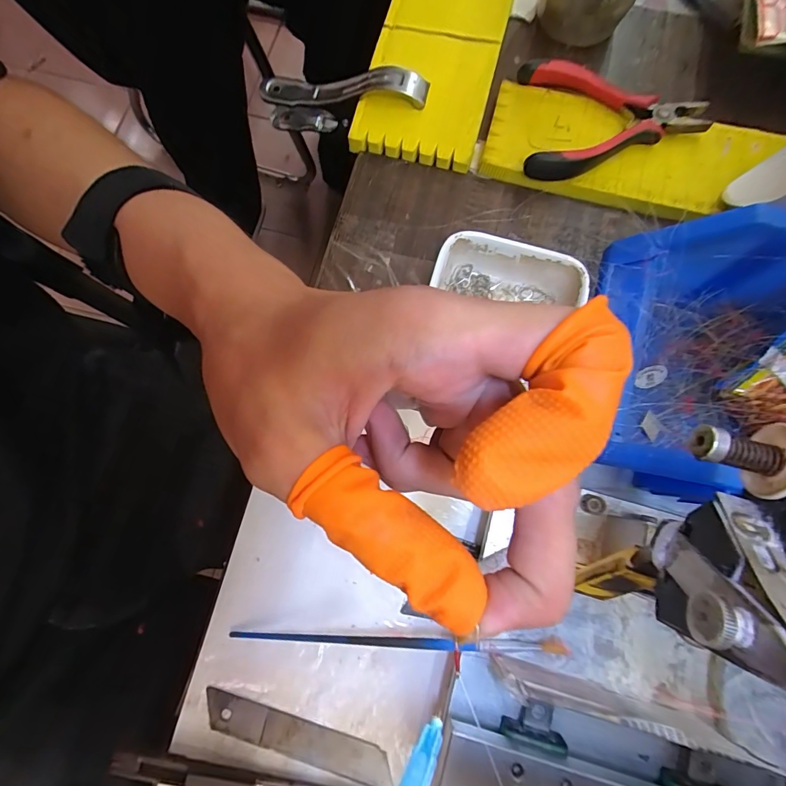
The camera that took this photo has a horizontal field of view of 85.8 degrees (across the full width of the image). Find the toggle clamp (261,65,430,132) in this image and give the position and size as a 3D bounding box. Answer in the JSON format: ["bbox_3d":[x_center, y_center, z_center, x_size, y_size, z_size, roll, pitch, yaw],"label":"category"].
[{"bbox_3d":[-0.037,-0.199,0.288,0.124,0.045,0.018,10,77,29],"label":"toggle clamp"}]

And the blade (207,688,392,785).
[{"bbox_3d":[-0.048,0.172,0.209,0.097,0.004,0.017,16,78,4],"label":"blade"}]

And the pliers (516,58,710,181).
[{"bbox_3d":[0.131,-0.168,0.256,0.107,0.016,0.074,-3,78,0],"label":"pliers"}]

